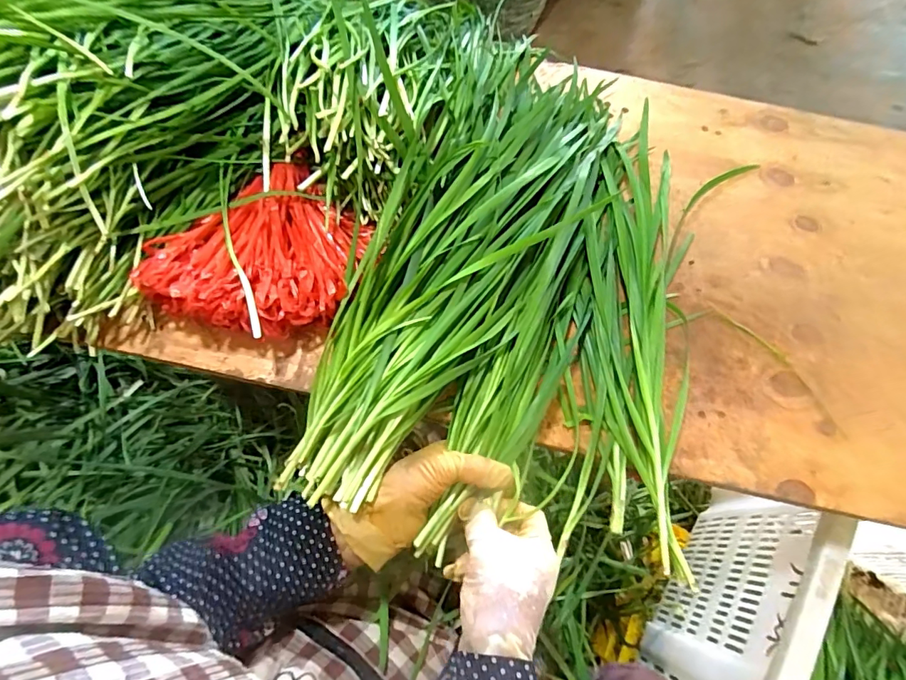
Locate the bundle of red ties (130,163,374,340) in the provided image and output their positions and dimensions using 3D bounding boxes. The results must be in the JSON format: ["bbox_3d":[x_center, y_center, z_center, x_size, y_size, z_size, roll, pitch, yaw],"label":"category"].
[{"bbox_3d":[-0.159,-0.076,0.419,0.154,0.052,0.175,29,70,8],"label":"bundle of red ties"}]

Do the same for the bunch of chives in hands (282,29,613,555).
[{"bbox_3d":[0.031,-0.086,0.436,0.195,0.054,0.504,18,68,8],"label":"bunch of chives in hands"}]

